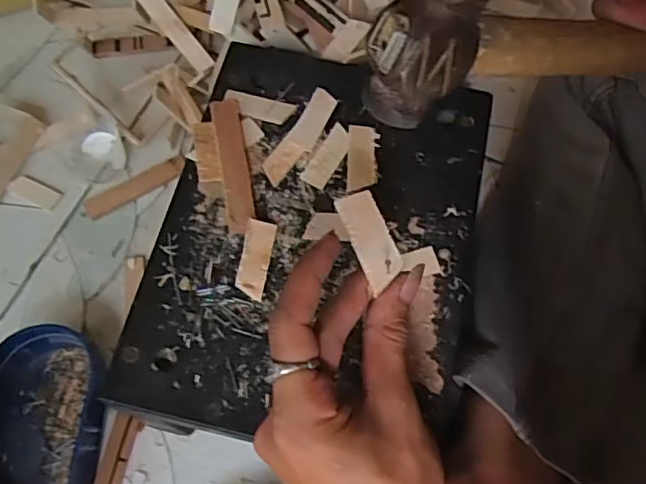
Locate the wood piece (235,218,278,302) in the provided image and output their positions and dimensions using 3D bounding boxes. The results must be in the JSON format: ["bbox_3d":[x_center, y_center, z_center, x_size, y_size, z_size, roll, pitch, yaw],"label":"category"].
[{"bbox_3d":[-0.043,0.010,0.388,0.019,0.004,0.049,16,73,-12],"label":"wood piece"}]

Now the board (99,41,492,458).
[{"bbox_3d":[-0.003,-0.011,0.399,0.202,0.019,0.272,11,67,5],"label":"board"}]

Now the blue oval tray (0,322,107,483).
[{"bbox_3d":[-0.214,0.144,0.454,0.106,0.038,0.157,5,66,1],"label":"blue oval tray"}]

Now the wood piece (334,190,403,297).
[{"bbox_3d":[0.023,-0.003,0.295,0.019,0.005,0.048,-19,71,-8],"label":"wood piece"}]

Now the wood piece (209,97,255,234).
[{"bbox_3d":[-0.061,-0.054,0.416,0.020,0.008,0.099,-4,68,-22],"label":"wood piece"}]

